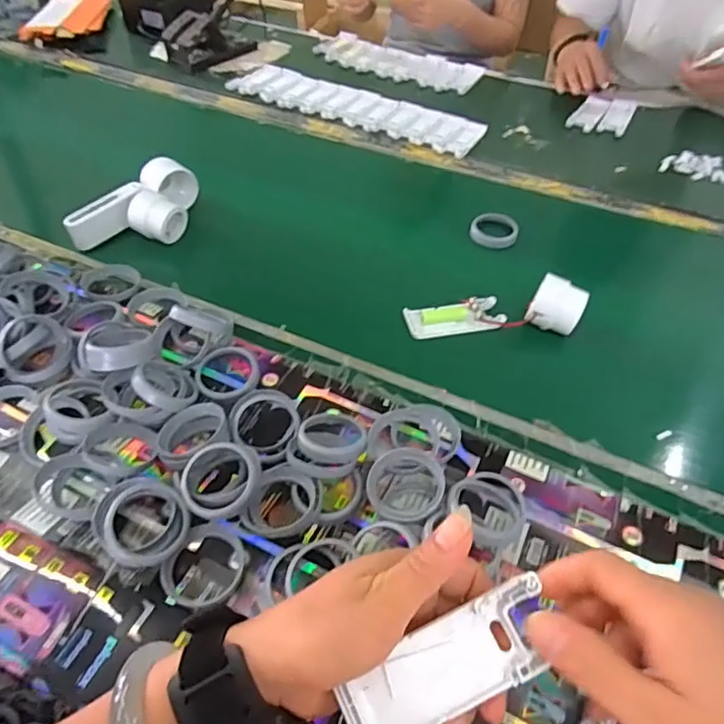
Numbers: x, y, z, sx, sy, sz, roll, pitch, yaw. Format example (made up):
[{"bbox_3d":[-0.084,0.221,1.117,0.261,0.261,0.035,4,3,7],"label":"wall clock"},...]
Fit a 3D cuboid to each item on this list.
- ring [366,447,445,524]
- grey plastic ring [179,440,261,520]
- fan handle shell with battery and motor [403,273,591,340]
[{"bbox_3d":[0.034,0.094,0.441,0.058,0.011,0.058,-4,59,7],"label":"ring"},{"bbox_3d":[-0.110,0.092,0.443,0.059,0.024,0.059,1,75,-4],"label":"grey plastic ring"},{"bbox_3d":[0.143,-0.054,0.616,0.190,0.044,0.056,-7,48,10],"label":"fan handle shell with battery and motor"}]

